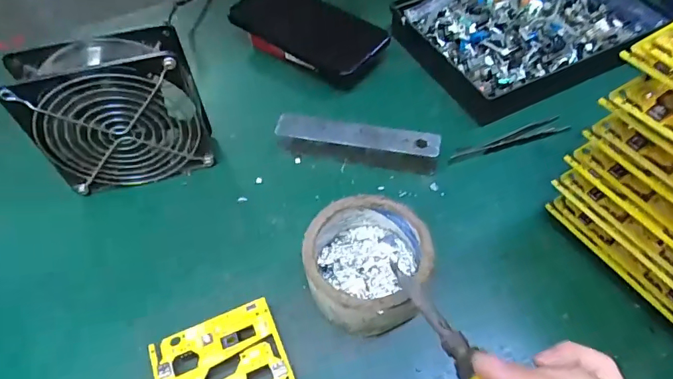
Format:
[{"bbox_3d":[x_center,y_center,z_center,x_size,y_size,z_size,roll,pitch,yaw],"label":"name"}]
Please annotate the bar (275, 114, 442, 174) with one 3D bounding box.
[{"bbox_3d":[0.020,-0.042,0.401,0.135,0.029,0.030,8,54,9],"label":"bar"}]

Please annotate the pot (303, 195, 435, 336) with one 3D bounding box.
[{"bbox_3d":[0.021,0.051,0.321,0.081,0.044,0.085,-2,53,2],"label":"pot"}]

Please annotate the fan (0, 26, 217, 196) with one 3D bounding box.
[{"bbox_3d":[-0.166,-0.056,0.365,0.115,0.121,0.045,-14,54,-7],"label":"fan"}]

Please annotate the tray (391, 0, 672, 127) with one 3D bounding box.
[{"bbox_3d":[0.193,-0.168,0.477,0.234,0.033,0.181,-21,55,-12],"label":"tray"}]

